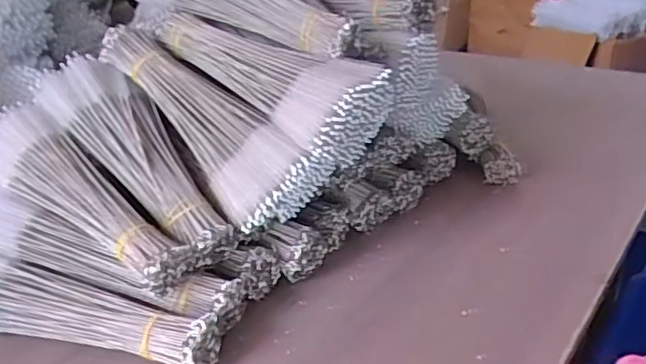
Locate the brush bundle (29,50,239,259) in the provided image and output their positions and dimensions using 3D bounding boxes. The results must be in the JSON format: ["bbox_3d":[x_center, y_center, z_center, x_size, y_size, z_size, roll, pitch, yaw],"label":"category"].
[{"bbox_3d":[-0.168,-0.026,0.538,0.071,0.040,0.244,-26,62,-40],"label":"brush bundle"}]

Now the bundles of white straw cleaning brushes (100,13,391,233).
[{"bbox_3d":[-0.096,-0.066,0.560,0.270,0.178,0.081,25,2,25],"label":"bundles of white straw cleaning brushes"}]

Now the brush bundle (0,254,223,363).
[{"bbox_3d":[-0.203,0.102,0.478,0.250,0.042,0.052,5,28,14],"label":"brush bundle"}]

